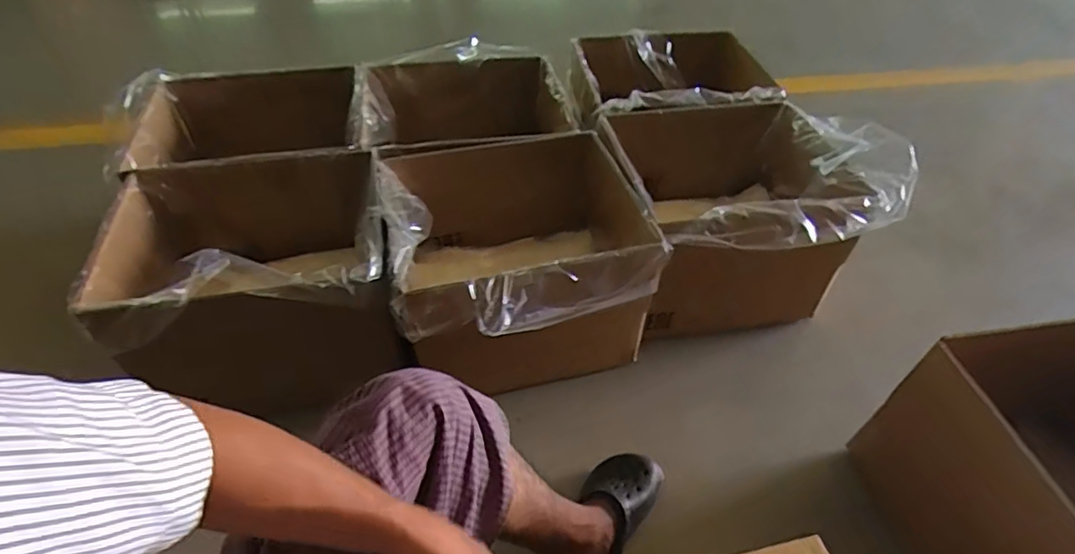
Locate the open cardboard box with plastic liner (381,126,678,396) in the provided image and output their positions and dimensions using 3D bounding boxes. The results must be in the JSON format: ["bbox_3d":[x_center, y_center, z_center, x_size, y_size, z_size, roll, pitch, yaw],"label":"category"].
[{"bbox_3d":[-0.018,-0.019,1.025,0.445,0.307,0.395,-10,48,-10],"label":"open cardboard box with plastic liner"}]

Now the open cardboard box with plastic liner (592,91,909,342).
[{"bbox_3d":[0.361,-0.127,1.121,0.414,0.378,0.406,-9,48,-9],"label":"open cardboard box with plastic liner"}]

